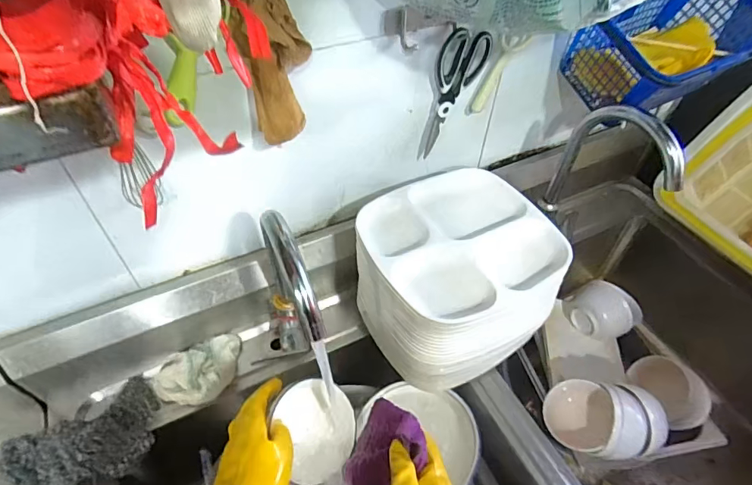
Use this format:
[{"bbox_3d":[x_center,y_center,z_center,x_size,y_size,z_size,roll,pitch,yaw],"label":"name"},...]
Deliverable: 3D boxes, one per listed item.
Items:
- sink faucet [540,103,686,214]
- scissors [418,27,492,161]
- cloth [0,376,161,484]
[{"bbox_3d":[0.369,-0.097,0.702,0.032,0.231,0.185,-23,53,-21],"label":"sink faucet"},{"bbox_3d":[0.115,-0.217,0.659,0.090,0.196,0.025,-29,55,-25],"label":"scissors"},{"bbox_3d":[-0.386,0.271,0.596,0.186,0.048,0.121,-29,55,-25],"label":"cloth"}]

